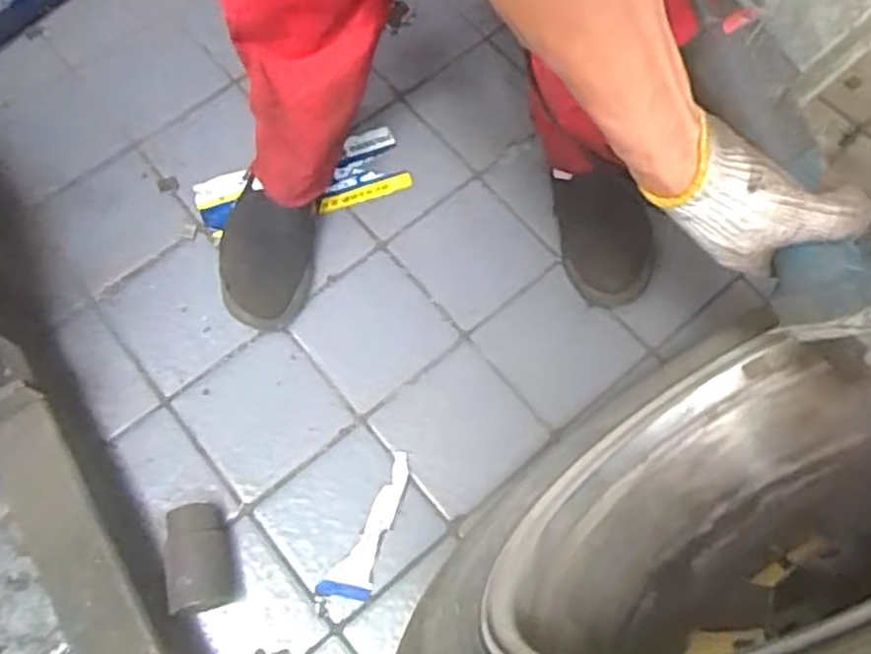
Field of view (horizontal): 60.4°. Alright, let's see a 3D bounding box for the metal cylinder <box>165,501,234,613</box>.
[{"bbox_3d":[-0.235,0.228,0.742,0.060,0.061,0.101,-5,69,-4],"label":"metal cylinder"}]

